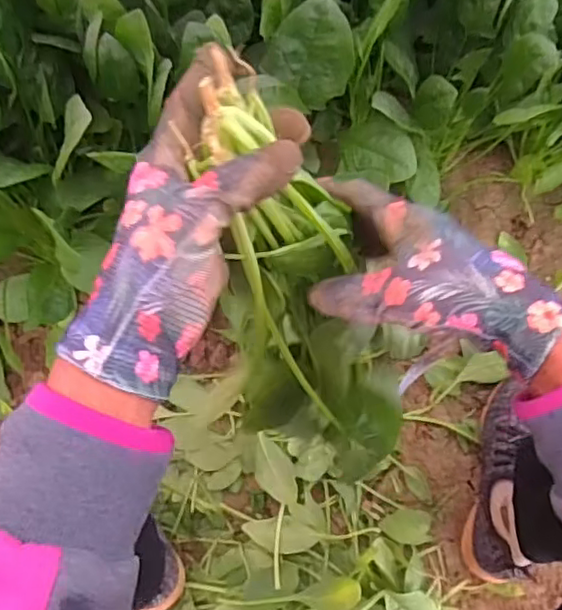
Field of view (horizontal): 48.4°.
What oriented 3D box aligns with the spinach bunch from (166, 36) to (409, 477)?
[{"bbox_3d":[0.015,0.011,0.399,0.096,0.310,0.081,-36,51,-13],"label":"spinach bunch"}]

